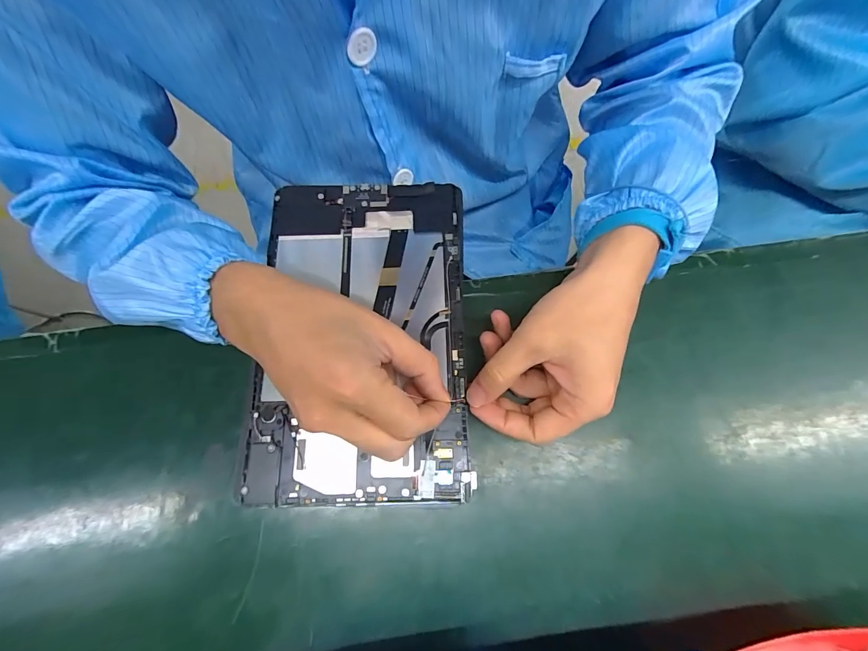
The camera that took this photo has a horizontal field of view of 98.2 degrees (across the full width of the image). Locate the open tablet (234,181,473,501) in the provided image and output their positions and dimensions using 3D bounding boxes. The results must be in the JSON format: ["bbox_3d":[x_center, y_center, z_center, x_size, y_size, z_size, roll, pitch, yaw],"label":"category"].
[{"bbox_3d":[-0.054,0.001,0.277,0.151,0.012,0.238,-1,75,0],"label":"open tablet"}]

